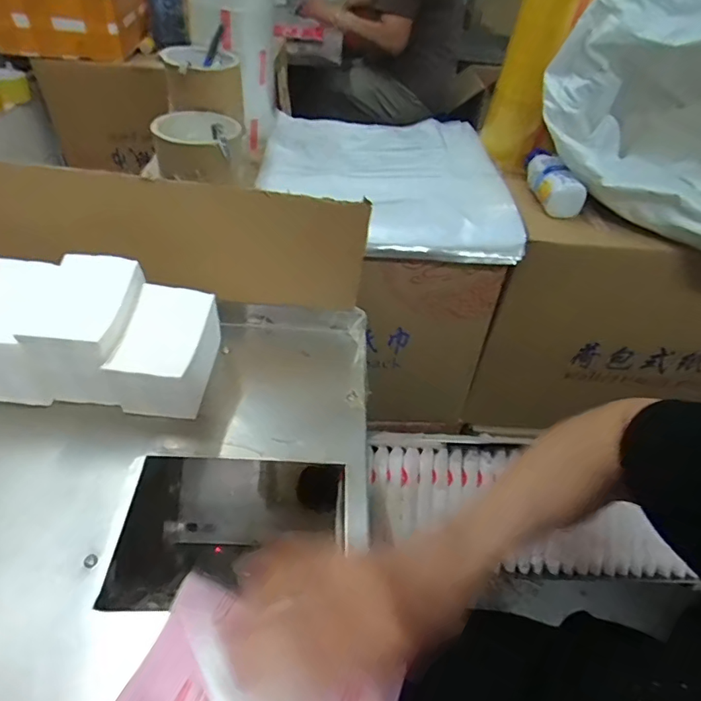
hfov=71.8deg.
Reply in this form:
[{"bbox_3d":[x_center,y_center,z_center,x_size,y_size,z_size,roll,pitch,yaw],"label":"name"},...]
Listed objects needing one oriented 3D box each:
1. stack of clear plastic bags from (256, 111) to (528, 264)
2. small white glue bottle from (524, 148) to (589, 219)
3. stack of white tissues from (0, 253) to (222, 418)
[{"bbox_3d":[0.047,-0.265,0.720,0.351,0.053,0.354,4,44,-2],"label":"stack of clear plastic bags"},{"bbox_3d":[0.281,-0.244,0.678,0.049,0.050,0.143,2,44,-4],"label":"small white glue bottle"},{"bbox_3d":[-0.228,-0.011,0.445,0.215,0.098,0.104,8,44,2],"label":"stack of white tissues"}]

